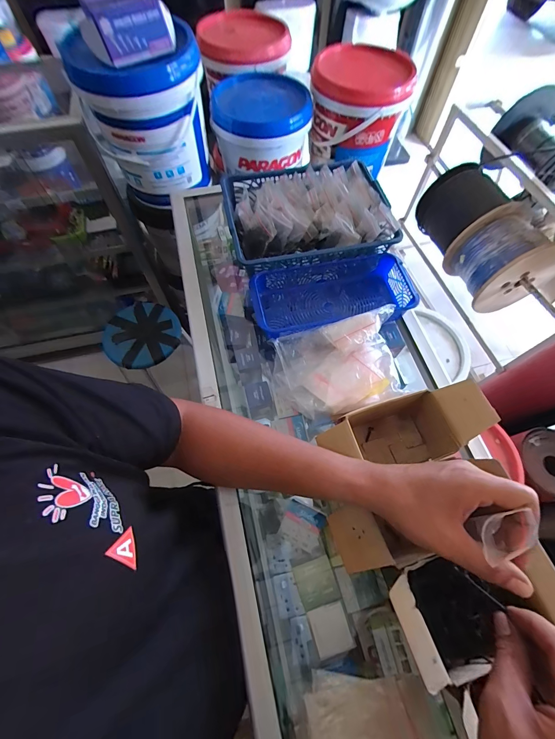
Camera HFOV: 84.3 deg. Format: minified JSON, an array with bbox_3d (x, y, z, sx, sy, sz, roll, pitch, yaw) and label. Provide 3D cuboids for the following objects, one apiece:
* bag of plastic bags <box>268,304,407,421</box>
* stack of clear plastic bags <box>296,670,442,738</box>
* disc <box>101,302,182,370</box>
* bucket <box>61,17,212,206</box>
[{"bbox_3d":[0.090,-0.004,0.466,0.190,0.062,0.138,-10,64,-6],"label":"bag of plastic bags"},{"bbox_3d":[0.090,0.363,0.300,0.130,0.027,0.090,0,64,-1],"label":"stack of clear plastic bags"},{"bbox_3d":[-0.570,-0.150,1.283,0.308,0.046,0.304,0,64,-1],"label":"disc"},{"bbox_3d":[-0.344,-0.663,0.812,0.278,0.314,0.279,0,64,-1],"label":"bucket"}]

